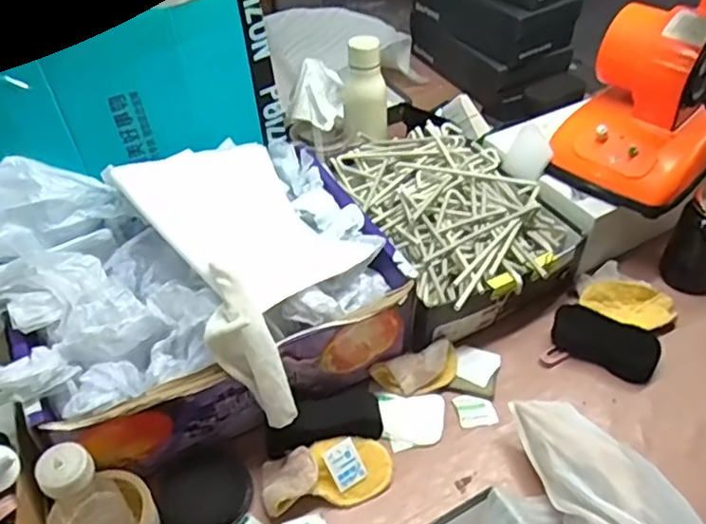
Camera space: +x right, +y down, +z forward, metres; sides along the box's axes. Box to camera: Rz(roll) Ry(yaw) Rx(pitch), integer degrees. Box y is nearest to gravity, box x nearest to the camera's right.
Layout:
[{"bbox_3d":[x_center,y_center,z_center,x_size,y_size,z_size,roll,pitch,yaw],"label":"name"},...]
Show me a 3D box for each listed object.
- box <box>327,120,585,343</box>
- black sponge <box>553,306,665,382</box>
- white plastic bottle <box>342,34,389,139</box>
[{"bbox_3d":[0.136,-0.057,0.905,0.243,0.119,0.343,-17,47,-17],"label":"box"},{"bbox_3d":[0.317,0.100,0.816,0.127,0.016,0.065,25,82,23],"label":"black sponge"},{"bbox_3d":[0.019,-0.257,0.968,0.055,0.139,0.063,-24,49,-23],"label":"white plastic bottle"}]

